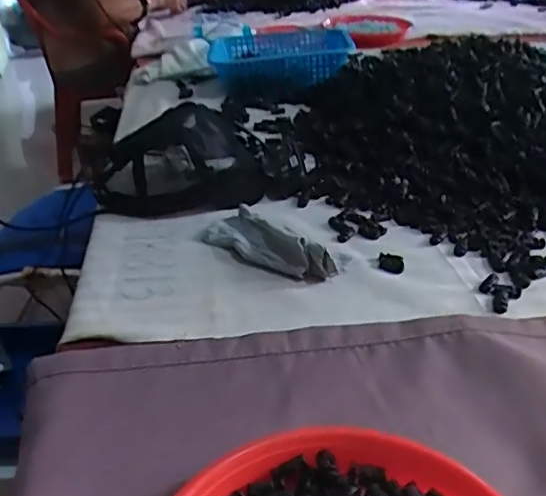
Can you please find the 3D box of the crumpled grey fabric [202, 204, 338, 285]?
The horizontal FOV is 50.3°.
[{"bbox_3d":[-0.011,-0.008,0.677,0.062,0.039,0.175,-26,40,-33],"label":"crumpled grey fabric"}]

